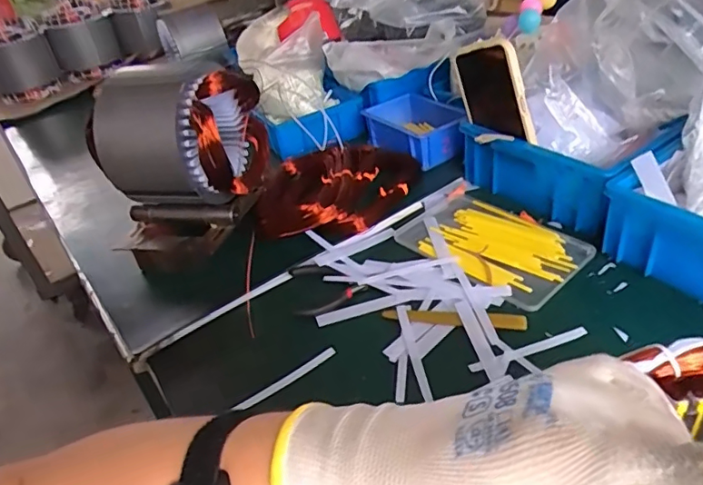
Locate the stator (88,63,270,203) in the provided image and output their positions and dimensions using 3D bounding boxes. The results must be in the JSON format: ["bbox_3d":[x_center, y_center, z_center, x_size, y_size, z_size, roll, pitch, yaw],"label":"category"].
[{"bbox_3d":[-0.189,-0.123,0.611,0.148,0.151,0.148,4,38,18],"label":"stator"}]

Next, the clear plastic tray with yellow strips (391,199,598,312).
[{"bbox_3d":[0.153,-0.003,0.566,0.131,0.014,0.174,-32,42,-29],"label":"clear plastic tray with yellow strips"}]

